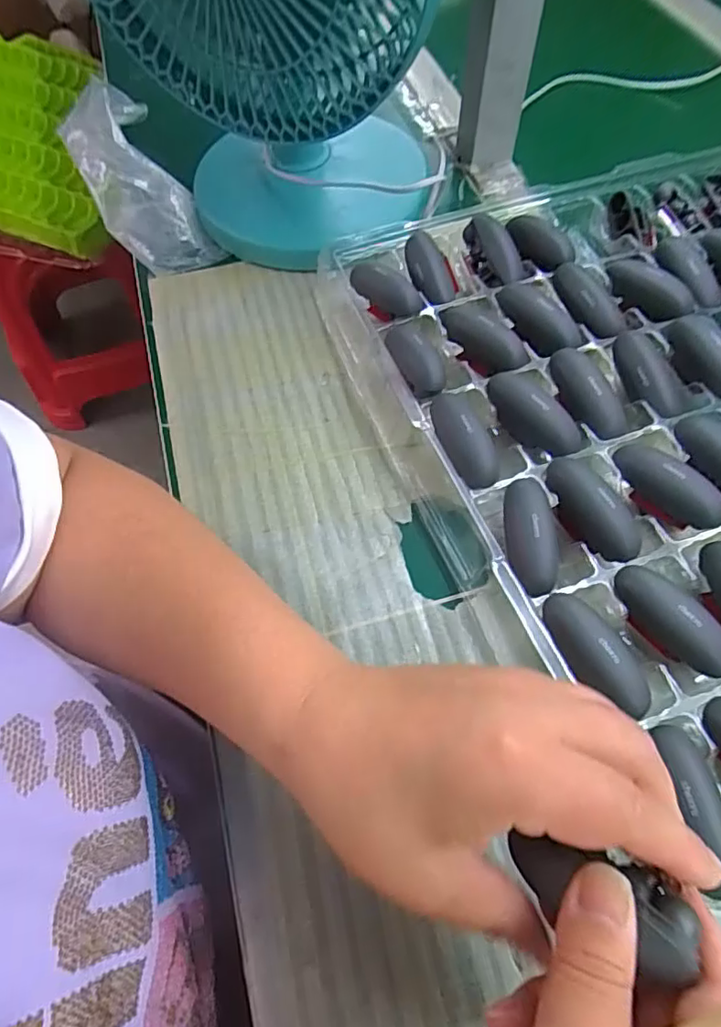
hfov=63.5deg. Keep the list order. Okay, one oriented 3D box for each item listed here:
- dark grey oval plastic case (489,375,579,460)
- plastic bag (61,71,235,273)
[{"bbox_3d":[0.105,-0.059,0.358,0.065,0.031,0.020,43,68,1],"label":"dark grey oval plastic case"},{"bbox_3d":[-0.195,-0.289,0.498,0.078,0.056,0.209,-25,63,-13],"label":"plastic bag"}]

